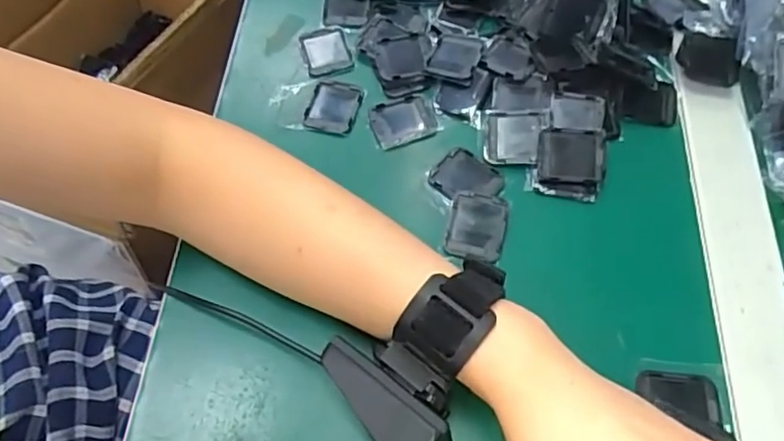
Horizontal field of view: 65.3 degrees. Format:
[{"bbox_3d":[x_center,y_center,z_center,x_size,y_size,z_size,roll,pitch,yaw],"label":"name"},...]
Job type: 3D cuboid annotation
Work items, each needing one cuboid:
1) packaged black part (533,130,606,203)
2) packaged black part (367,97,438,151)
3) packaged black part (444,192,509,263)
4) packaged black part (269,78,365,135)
[{"bbox_3d":[0.107,-0.034,0.367,0.039,0.010,0.041,10,64,7],"label":"packaged black part"},{"bbox_3d":[0.007,-0.064,0.391,0.041,0.004,0.035,-21,64,-8],"label":"packaged black part"},{"bbox_3d":[0.049,0.003,0.354,0.031,0.005,0.039,11,64,7],"label":"packaged black part"},{"bbox_3d":[-0.048,-0.076,0.398,0.056,0.009,0.041,7,64,5],"label":"packaged black part"}]

